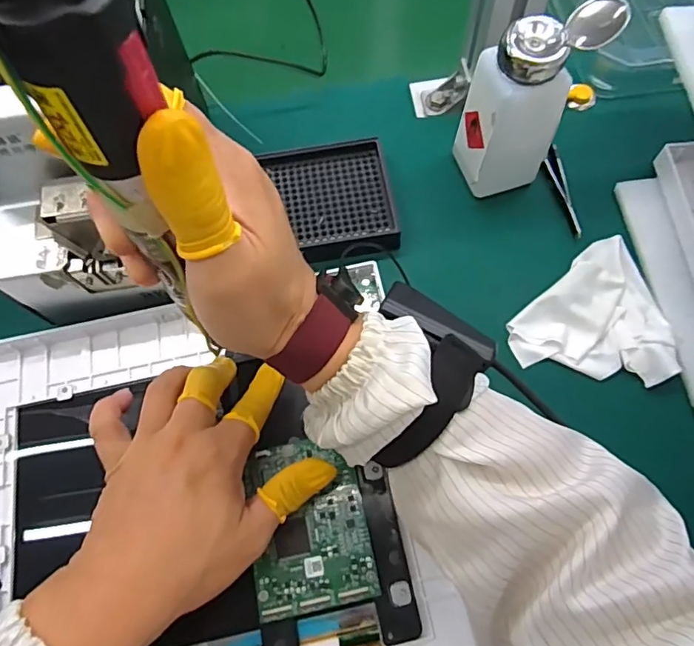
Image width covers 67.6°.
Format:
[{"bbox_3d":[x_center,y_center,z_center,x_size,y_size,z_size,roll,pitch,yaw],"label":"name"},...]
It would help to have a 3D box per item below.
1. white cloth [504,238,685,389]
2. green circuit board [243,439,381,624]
[{"bbox_3d":[0.174,-0.013,0.366,0.103,0.021,0.099,10,68,7],"label":"white cloth"},{"bbox_3d":[-0.023,0.119,0.310,0.068,0.004,0.093,-11,68,-2],"label":"green circuit board"}]

